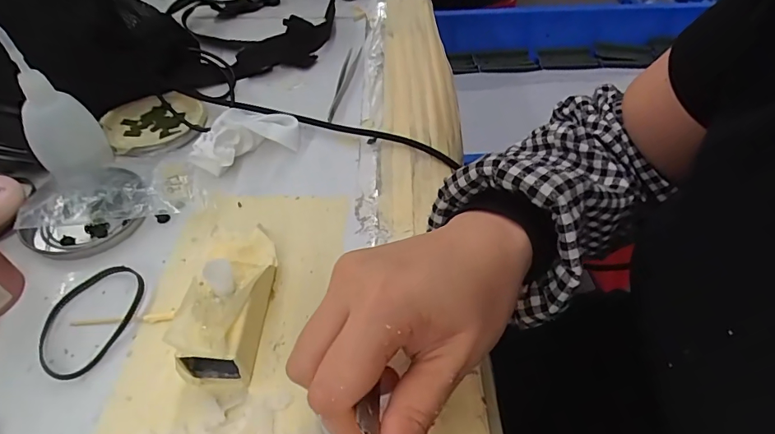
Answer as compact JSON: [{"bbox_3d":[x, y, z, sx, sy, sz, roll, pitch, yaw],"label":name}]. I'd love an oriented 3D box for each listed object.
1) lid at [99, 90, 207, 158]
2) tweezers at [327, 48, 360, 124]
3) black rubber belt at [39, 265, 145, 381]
[{"bbox_3d":[-0.193,-0.077,0.388,0.076,0.015,0.077,1,47,-1],"label":"lid"},{"bbox_3d":[-0.040,-0.129,0.439,0.013,0.004,0.119,7,48,4],"label":"tweezers"},{"bbox_3d":[-0.173,0.057,0.269,0.048,0.009,0.071,15,49,12],"label":"black rubber belt"}]

